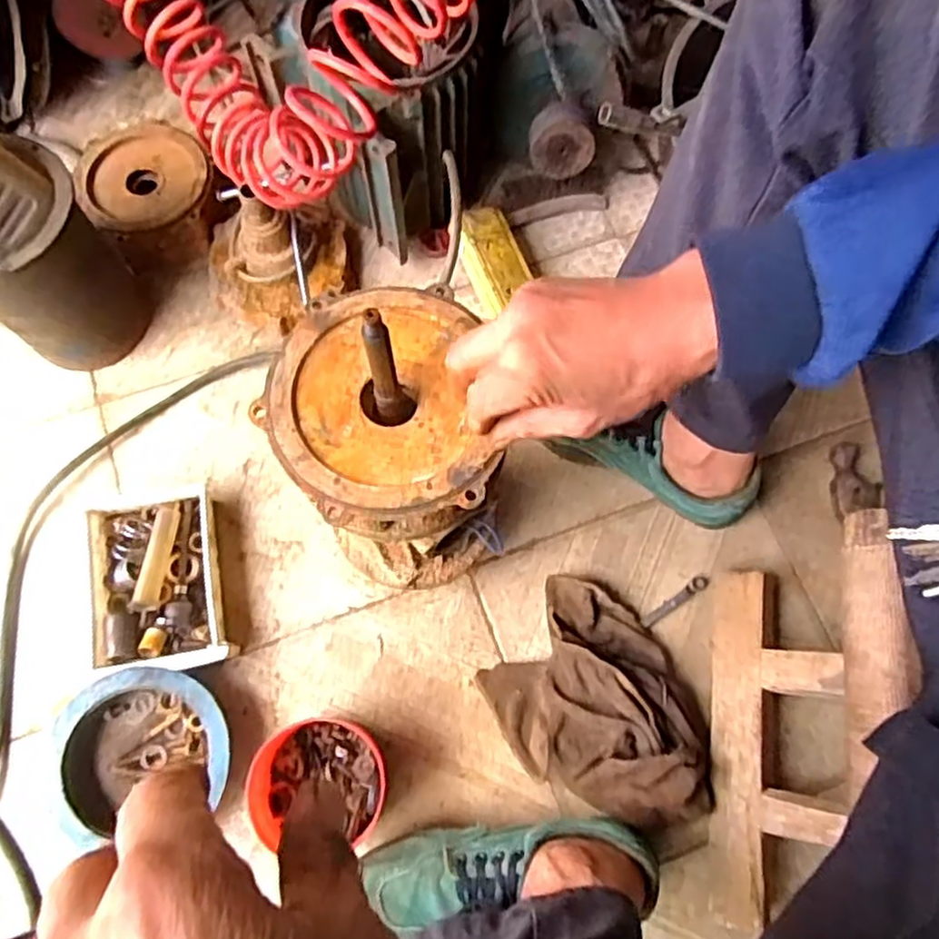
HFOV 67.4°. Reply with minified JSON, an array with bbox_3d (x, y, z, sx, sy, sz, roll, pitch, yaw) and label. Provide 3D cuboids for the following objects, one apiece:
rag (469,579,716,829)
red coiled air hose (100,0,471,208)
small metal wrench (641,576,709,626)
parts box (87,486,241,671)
[{"bbox_3d":[0.122,0.208,0.616,0.203,0.050,0.159,41,75,12],"label":"rag"},{"bbox_3d":[-0.350,-0.599,0.676,0.809,0.231,0.302,38,75,11],"label":"red coiled air hose"},{"bbox_3d":[0.192,0.123,0.662,0.076,0.004,0.013,-30,74,-10],"label":"small metal wrench"},{"bbox_3d":[-0.293,0.106,0.661,0.120,0.036,0.174,-13,71,-5],"label":"parts box"}]

